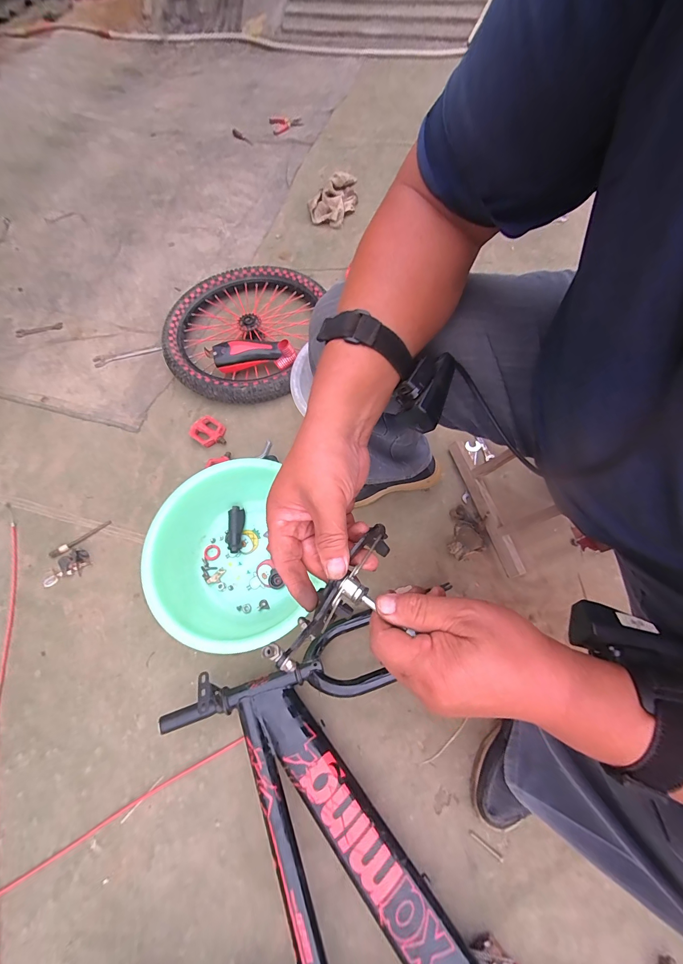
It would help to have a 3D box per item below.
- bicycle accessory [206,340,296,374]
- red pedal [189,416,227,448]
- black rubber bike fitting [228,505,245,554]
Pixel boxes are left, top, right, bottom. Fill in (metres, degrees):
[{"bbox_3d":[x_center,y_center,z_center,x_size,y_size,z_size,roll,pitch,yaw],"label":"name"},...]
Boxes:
[{"bbox_3d":[-0.240,-0.344,0.918,0.231,0.062,0.069,1,67,5],"label":"bicycle accessory"},{"bbox_3d":[-0.342,-0.127,0.887,0.106,0.027,0.069,33,71,17],"label":"red pedal"},{"bbox_3d":[-0.237,0.107,0.776,0.033,0.028,0.101,-6,65,0],"label":"black rubber bike fitting"}]

